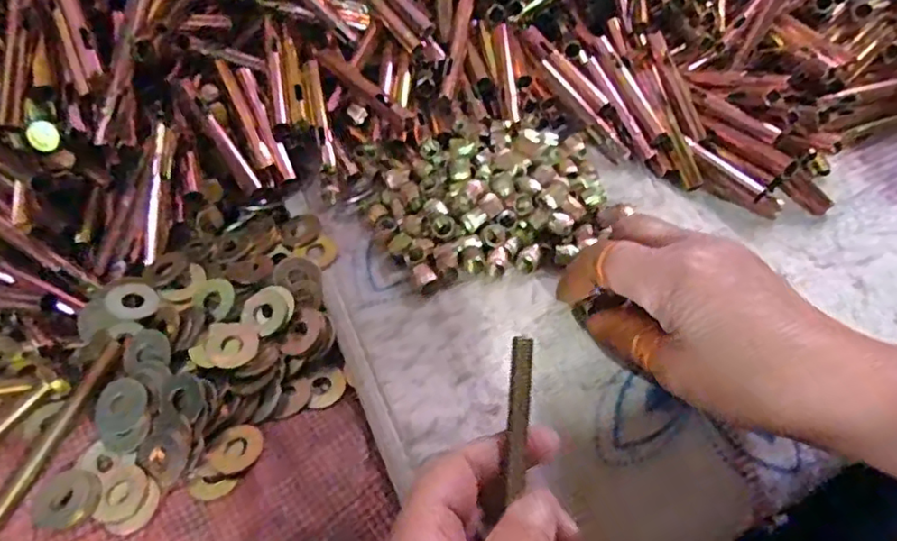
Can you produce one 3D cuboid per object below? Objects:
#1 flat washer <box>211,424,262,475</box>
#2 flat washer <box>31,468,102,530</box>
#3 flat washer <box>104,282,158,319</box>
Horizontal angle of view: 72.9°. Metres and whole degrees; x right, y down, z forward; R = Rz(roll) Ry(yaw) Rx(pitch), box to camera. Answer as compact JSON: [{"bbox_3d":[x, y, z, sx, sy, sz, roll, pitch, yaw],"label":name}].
[{"bbox_3d":[-0.097,0.081,0.277,0.019,0.004,0.023,15,55,12],"label":"flat washer"},{"bbox_3d":[-0.166,0.098,0.263,0.027,0.004,0.025,0,54,1],"label":"flat washer"},{"bbox_3d":[-0.160,0.015,0.308,0.023,0.004,0.021,-18,67,-35],"label":"flat washer"}]

